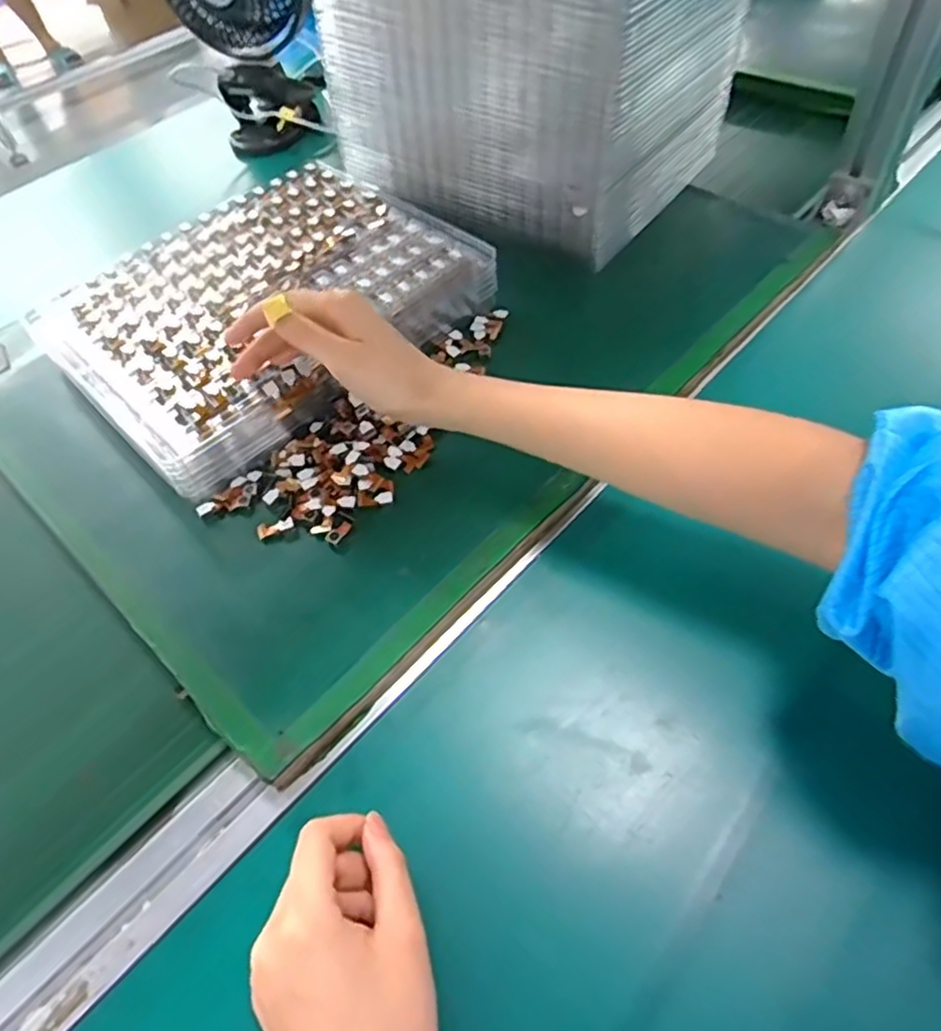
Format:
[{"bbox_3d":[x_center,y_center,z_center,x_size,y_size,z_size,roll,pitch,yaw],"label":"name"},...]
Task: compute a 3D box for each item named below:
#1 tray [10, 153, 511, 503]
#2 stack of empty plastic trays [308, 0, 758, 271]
[{"bbox_3d":[-0.158,-0.162,0.517,0.217,0.048,0.285,36,64,28],"label":"tray"},{"bbox_3d":[0.053,-0.405,0.561,0.277,0.217,0.229,30,61,25],"label":"stack of empty plastic trays"}]

